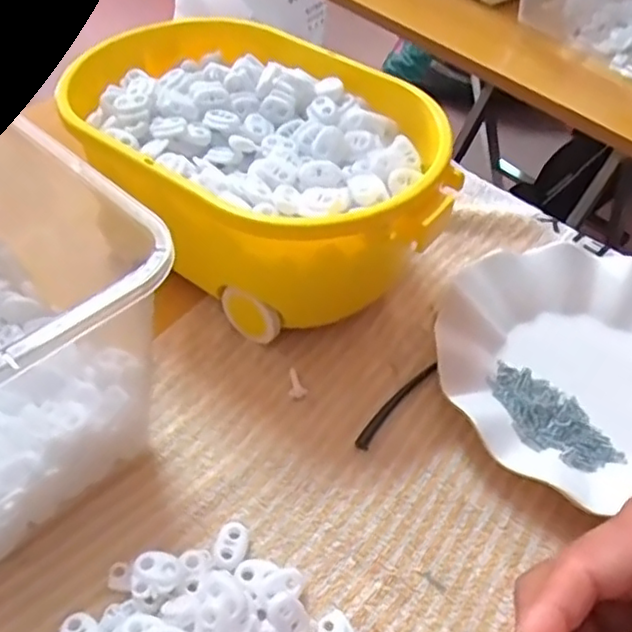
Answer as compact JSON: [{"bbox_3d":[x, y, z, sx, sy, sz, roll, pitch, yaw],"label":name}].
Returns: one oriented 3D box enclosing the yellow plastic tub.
[{"bbox_3d":[-0.038,-0.086,0.409,0.253,0.109,0.167,26,52,20],"label":"yellow plastic tub"}]

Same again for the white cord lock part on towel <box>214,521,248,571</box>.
[{"bbox_3d":[-0.040,0.110,0.303,0.014,0.007,0.022,10,49,8],"label":"white cord lock part on towel"}]

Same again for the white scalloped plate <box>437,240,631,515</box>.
[{"bbox_3d":[0.164,0.028,0.372,0.181,0.024,0.168,1,48,-1],"label":"white scalloped plate"}]

